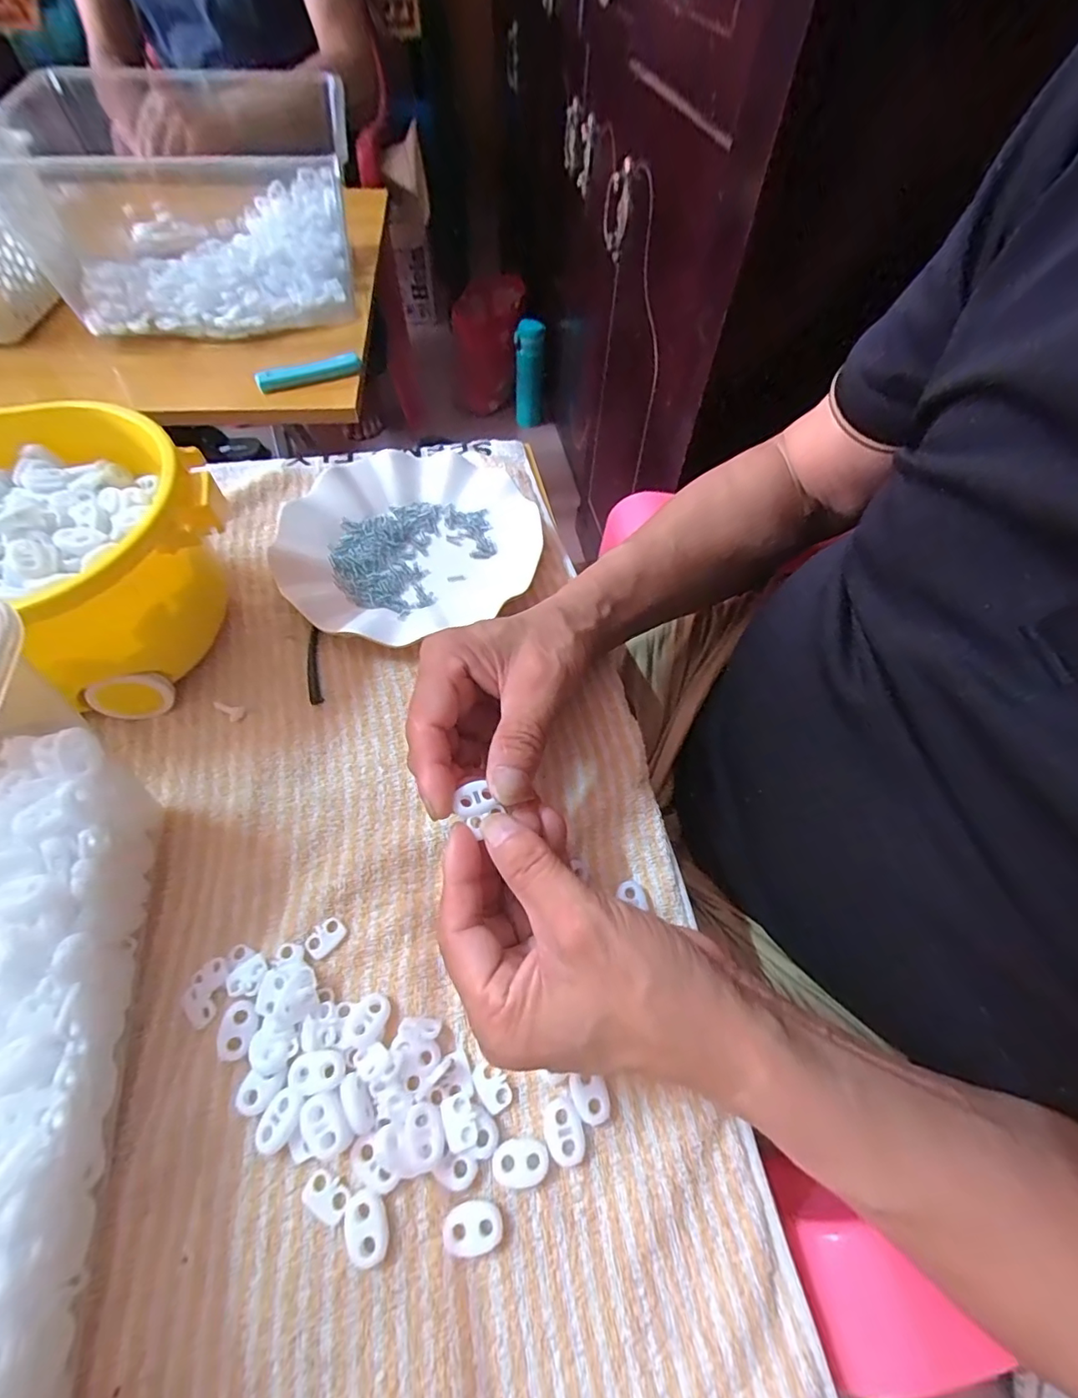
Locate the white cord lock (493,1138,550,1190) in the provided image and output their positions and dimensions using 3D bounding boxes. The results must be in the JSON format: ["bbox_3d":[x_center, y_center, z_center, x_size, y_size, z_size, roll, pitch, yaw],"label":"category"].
[{"bbox_3d":[-0.007,0.188,0.215,0.022,0.004,0.015,-2,60,-3],"label":"white cord lock"}]

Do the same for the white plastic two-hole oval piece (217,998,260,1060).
[{"bbox_3d":[-0.132,0.145,0.233,0.014,0.004,0.022,10,66,-14],"label":"white plastic two-hole oval piece"}]

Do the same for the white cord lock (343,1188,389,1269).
[{"bbox_3d":[-0.066,0.203,0.205,0.016,0.007,0.022,-17,62,-11],"label":"white cord lock"}]

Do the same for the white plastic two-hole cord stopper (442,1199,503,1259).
[{"bbox_3d":[-0.026,0.205,0.207,0.022,0.006,0.015,-11,61,-8],"label":"white plastic two-hole cord stopper"}]

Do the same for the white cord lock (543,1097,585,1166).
[{"bbox_3d":[0.010,0.180,0.222,0.016,0.006,0.021,-12,61,-9],"label":"white cord lock"}]

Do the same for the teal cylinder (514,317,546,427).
[{"bbox_3d":[-0.022,-0.791,1.296,0.064,0.222,0.060,11,58,5],"label":"teal cylinder"}]

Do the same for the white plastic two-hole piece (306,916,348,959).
[{"bbox_3d":[-0.103,0.115,0.257,0.018,0.004,0.014,-40,68,-22],"label":"white plastic two-hole piece"}]

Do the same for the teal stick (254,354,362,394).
[{"bbox_3d":[-0.224,-0.321,0.519,0.100,0.014,0.020,-23,63,-15],"label":"teal stick"}]

